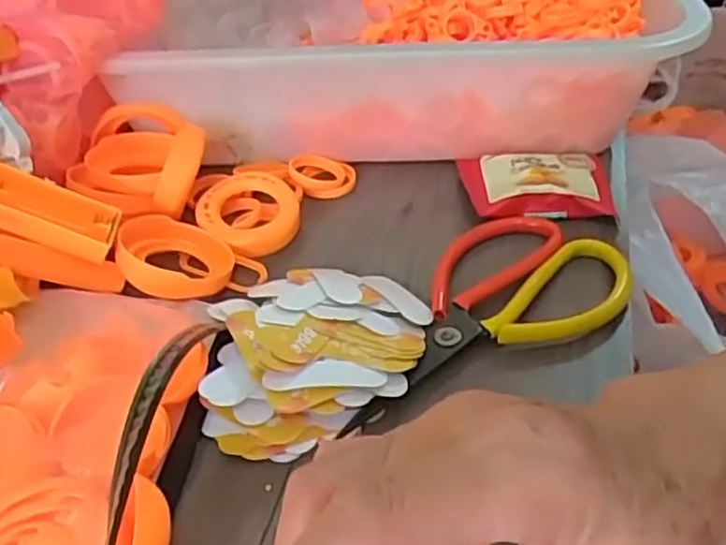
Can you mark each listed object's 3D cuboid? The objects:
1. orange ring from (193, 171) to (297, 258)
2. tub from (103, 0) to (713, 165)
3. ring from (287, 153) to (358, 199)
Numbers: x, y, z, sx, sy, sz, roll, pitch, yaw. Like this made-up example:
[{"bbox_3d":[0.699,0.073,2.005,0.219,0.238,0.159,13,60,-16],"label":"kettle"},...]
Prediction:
[{"bbox_3d":[-0.065,-0.034,0.418,0.056,0.017,0.060,-2,39,1],"label":"orange ring"},{"bbox_3d":[0.043,-0.164,0.506,0.331,0.102,0.243,1,39,5],"label":"tub"},{"bbox_3d":[-0.025,-0.060,0.459,0.040,0.013,0.040,2,40,-8],"label":"ring"}]

